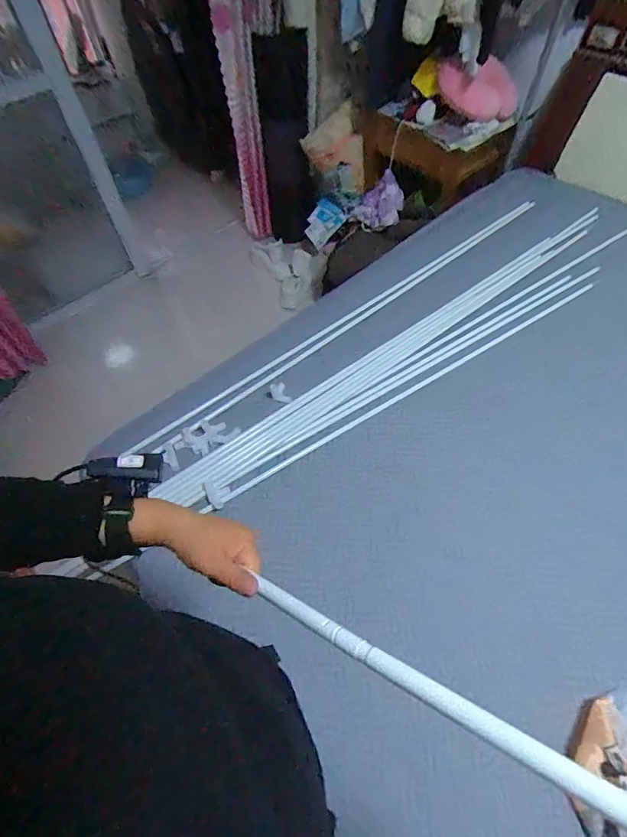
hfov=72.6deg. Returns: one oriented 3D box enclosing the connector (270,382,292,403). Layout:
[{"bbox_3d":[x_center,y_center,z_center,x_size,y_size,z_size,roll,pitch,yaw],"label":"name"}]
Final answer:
[{"bbox_3d":[-0.091,-0.066,1.166,0.044,0.019,0.068,-23,59,-12],"label":"connector"}]

